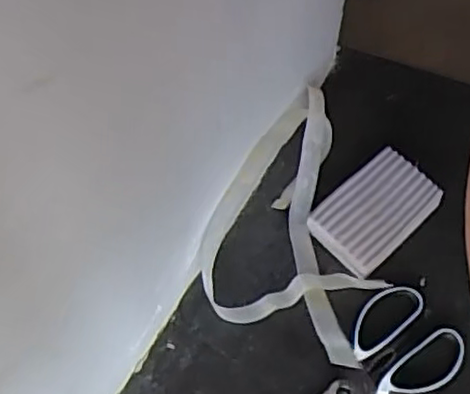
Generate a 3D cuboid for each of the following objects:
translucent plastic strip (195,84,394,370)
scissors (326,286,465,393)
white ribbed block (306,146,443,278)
[{"bbox_3d":[0.070,0.022,0.577,0.149,0.067,0.212,27,66,13],"label":"translucent plastic strip"},{"bbox_3d":[0.097,0.153,0.538,0.190,0.015,0.081,-36,68,-16],"label":"scissors"},{"bbox_3d":[0.125,0.015,0.597,0.105,0.036,0.068,-39,69,-17],"label":"white ribbed block"}]

